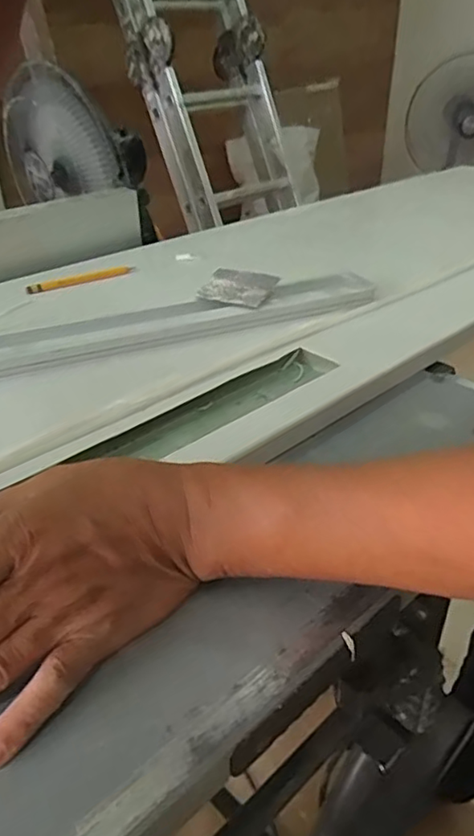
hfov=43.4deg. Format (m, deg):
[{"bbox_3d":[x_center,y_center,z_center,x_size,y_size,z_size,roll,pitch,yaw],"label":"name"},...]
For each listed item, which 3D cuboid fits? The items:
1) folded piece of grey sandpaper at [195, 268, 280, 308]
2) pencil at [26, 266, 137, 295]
[{"bbox_3d":[0.000,-0.118,0.547,0.061,0.014,0.055,12,37,17],"label":"folded piece of grey sandpaper"},{"bbox_3d":[-0.163,-0.147,0.628,0.116,0.007,0.011,-20,40,-27],"label":"pencil"}]

